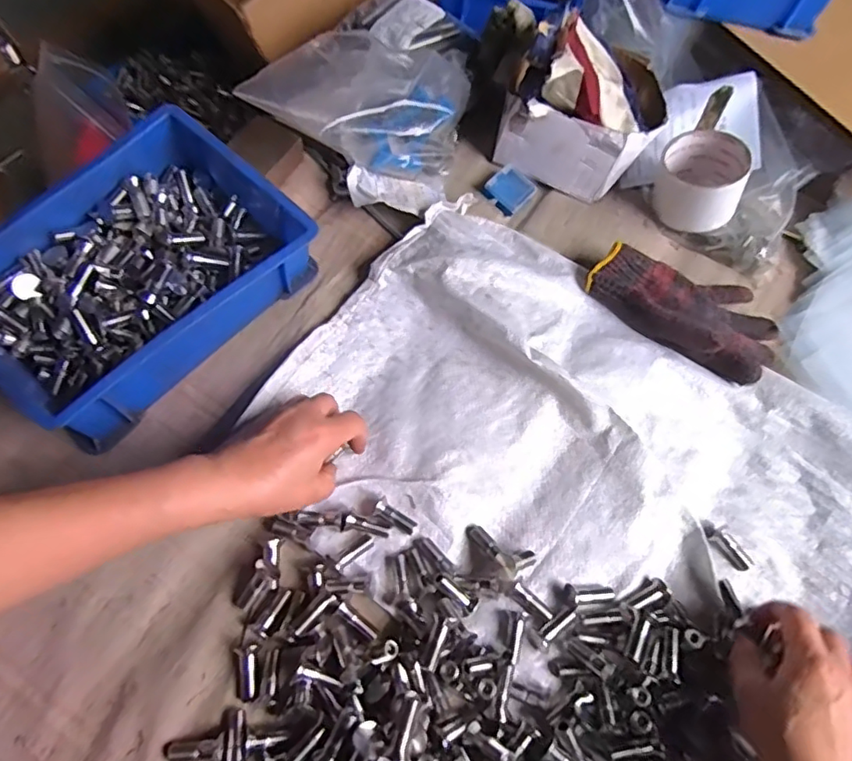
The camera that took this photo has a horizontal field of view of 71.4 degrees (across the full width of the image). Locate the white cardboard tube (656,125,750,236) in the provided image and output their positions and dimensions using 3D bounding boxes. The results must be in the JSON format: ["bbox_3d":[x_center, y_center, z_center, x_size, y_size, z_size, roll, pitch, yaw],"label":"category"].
[{"bbox_3d":[0.278,-0.203,0.603,0.075,0.069,0.082,9,62,0],"label":"white cardboard tube"}]

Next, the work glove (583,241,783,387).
[{"bbox_3d":[0.243,-0.074,0.548,0.171,0.031,0.106,32,65,11],"label":"work glove"}]

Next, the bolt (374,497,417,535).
[{"bbox_3d":[-0.023,0.104,0.456,0.036,0.012,0.015,37,62,-6],"label":"bolt"}]

